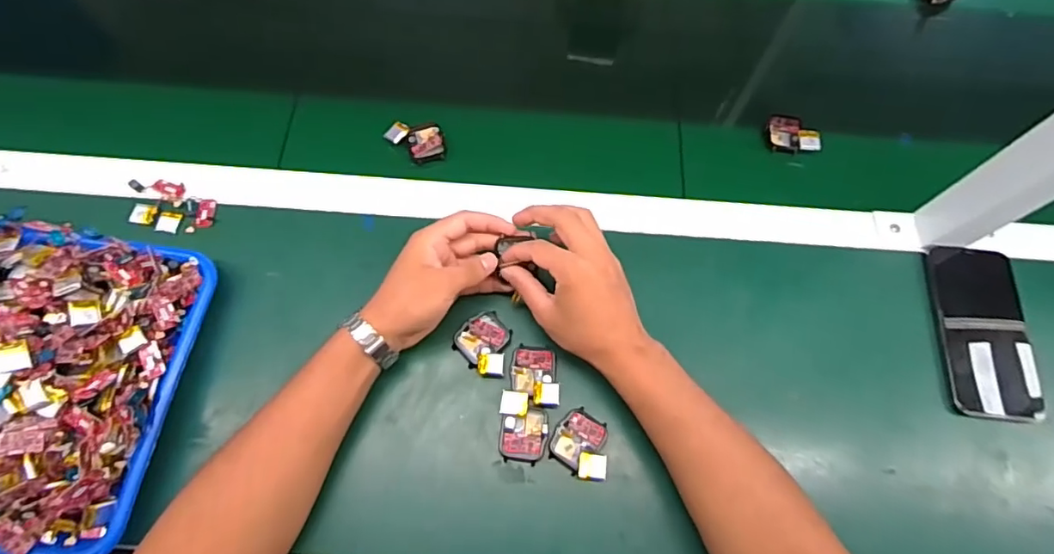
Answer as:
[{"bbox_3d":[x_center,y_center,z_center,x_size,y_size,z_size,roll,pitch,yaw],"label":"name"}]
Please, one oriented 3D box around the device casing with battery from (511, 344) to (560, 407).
[{"bbox_3d":[0.007,0.085,0.466,0.042,0.013,0.050,6,68,0],"label":"device casing with battery"}]

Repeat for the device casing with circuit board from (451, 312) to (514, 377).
[{"bbox_3d":[-0.034,0.059,0.476,0.054,0.014,0.048,42,72,14],"label":"device casing with circuit board"}]

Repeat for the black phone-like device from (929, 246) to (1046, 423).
[{"bbox_3d":[0.422,0.048,0.495,0.075,0.016,0.161,5,66,7],"label":"black phone-like device"}]

